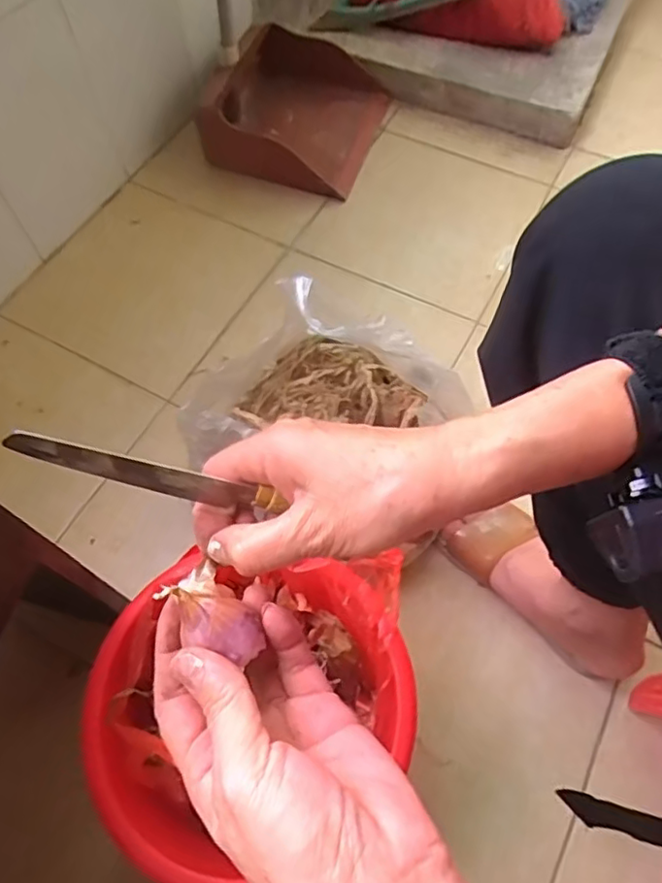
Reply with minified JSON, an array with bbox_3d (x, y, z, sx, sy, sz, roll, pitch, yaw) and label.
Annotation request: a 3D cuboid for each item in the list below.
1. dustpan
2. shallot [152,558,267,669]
[{"bbox_3d":[-0.058,-0.551,0.978,0.252,0.101,0.283,17,65,10],"label":"dustpan"},{"bbox_3d":[-0.048,0.070,0.249,0.025,0.023,0.042,-41,69,-18],"label":"shallot"}]

